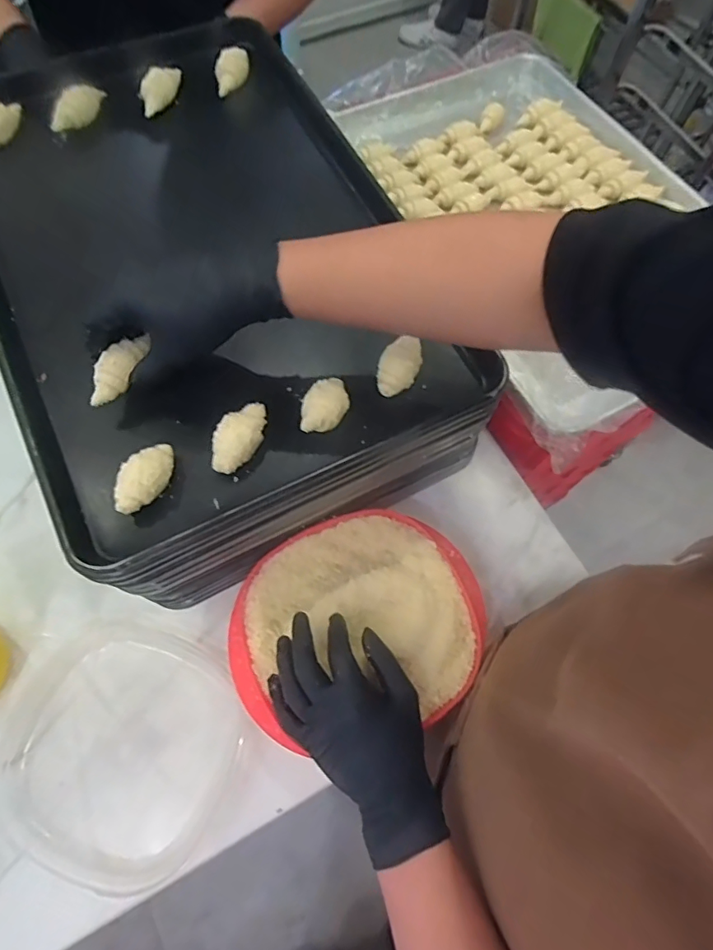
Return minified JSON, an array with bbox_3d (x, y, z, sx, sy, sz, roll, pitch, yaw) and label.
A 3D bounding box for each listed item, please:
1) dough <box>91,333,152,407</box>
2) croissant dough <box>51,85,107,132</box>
[{"bbox_3d":[-0.202,-0.087,0.430,0.026,0.017,0.064,27,86,10],"label":"dough"},{"bbox_3d":[-0.314,-0.416,0.580,0.026,0.024,0.069,30,70,10],"label":"croissant dough"}]

